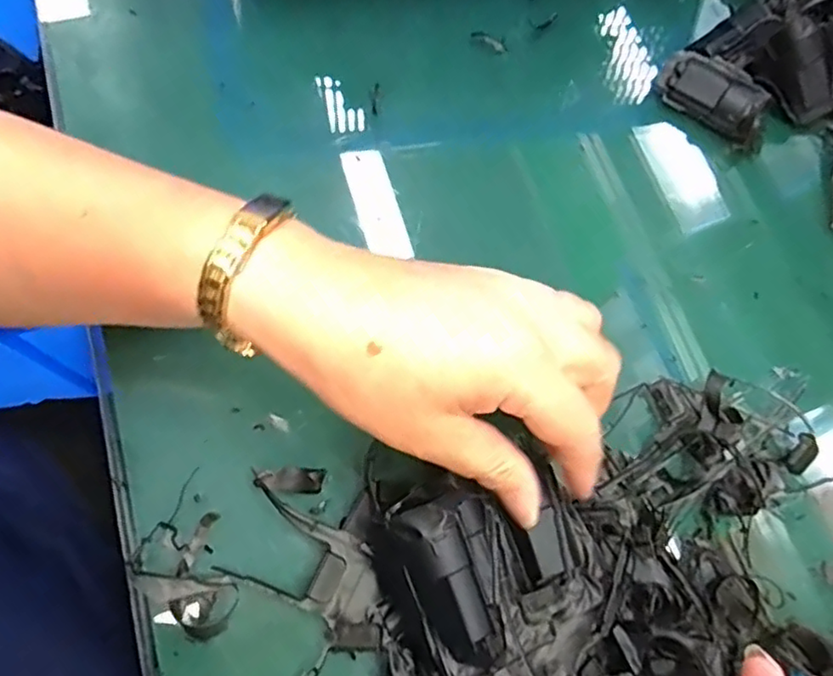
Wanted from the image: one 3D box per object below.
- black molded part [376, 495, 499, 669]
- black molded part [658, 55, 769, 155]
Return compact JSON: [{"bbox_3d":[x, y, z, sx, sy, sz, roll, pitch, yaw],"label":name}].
[{"bbox_3d":[0.008,0.091,0.231,0.030,0.026,0.062,-19,91,-6],"label":"black molded part"},{"bbox_3d":[0.174,-0.137,0.362,0.068,0.030,0.026,35,72,9],"label":"black molded part"}]

